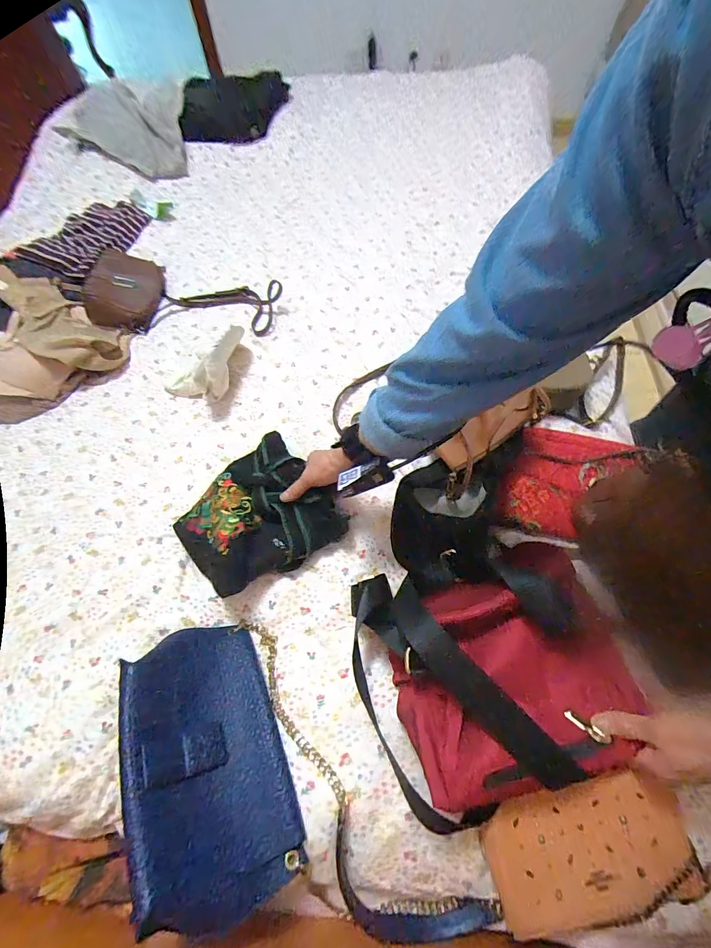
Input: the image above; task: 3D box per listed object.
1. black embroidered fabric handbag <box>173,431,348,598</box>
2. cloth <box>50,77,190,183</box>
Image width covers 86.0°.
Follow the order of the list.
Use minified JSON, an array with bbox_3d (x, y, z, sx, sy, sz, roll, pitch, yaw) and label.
[{"bbox_3d":[-0.157,0.060,0.584,0.223,0.085,0.191,-34,69,-12],"label":"black embroidered fabric handbag"},{"bbox_3d":[-0.589,-0.966,1.042,0.321,0.104,0.326,22,69,11],"label":"cloth"}]

